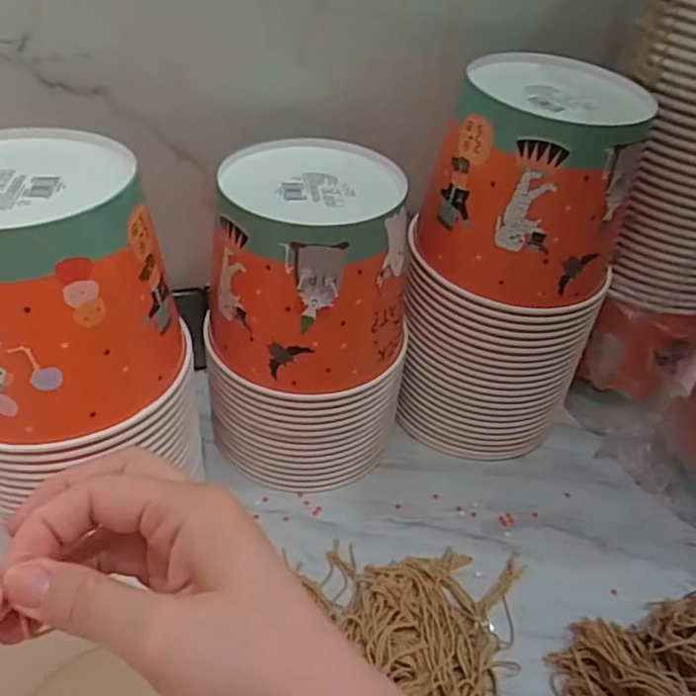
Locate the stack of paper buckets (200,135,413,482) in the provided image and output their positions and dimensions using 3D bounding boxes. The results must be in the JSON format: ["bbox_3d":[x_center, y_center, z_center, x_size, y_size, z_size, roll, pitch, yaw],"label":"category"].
[{"bbox_3d":[-0.029,-0.015,0.509,0.145,0.237,0.129,7,41,2],"label":"stack of paper buckets"}]

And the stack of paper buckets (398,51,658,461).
[{"bbox_3d":[0.136,-0.068,0.523,0.146,0.265,0.140,-26,50,-31],"label":"stack of paper buckets"}]

